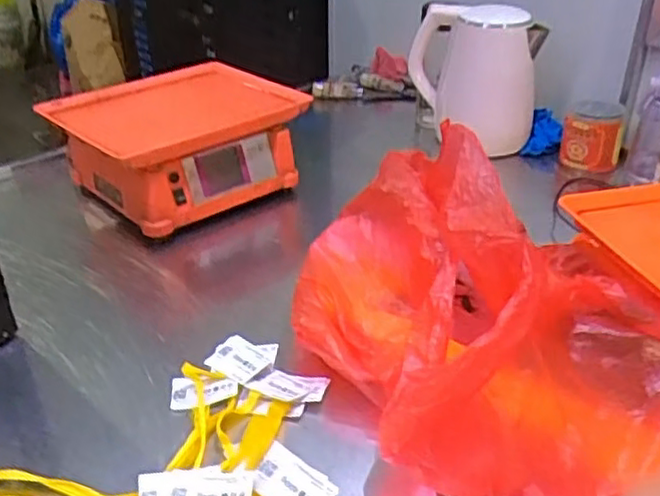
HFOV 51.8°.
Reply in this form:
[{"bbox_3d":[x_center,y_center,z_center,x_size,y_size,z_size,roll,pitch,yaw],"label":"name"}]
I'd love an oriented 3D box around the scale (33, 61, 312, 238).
[{"bbox_3d":[-0.214,-0.147,0.982,0.303,0.127,0.272,-24,38,-35],"label":"scale"}]

